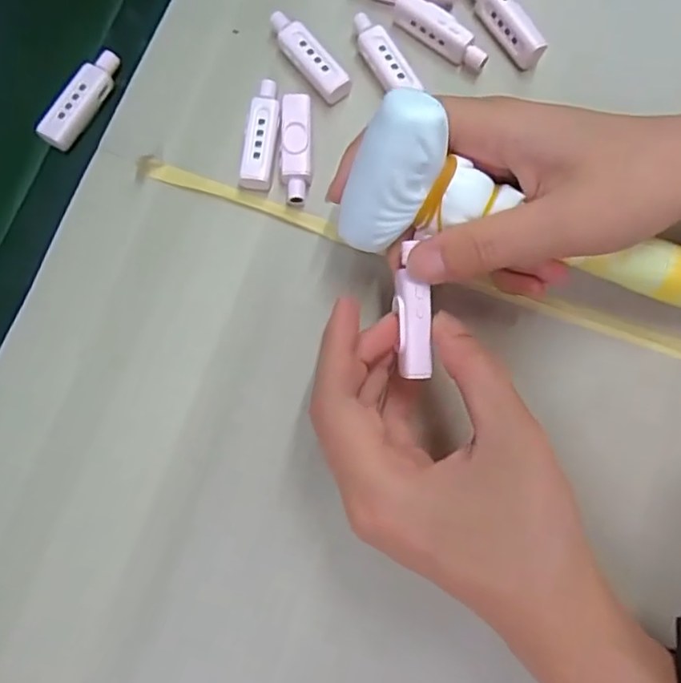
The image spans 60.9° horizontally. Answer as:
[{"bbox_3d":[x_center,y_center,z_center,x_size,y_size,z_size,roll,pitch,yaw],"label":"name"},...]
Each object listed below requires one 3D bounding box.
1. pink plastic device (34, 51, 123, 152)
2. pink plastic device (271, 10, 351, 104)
[{"bbox_3d":[-0.135,-0.126,0.301,0.016,0.010,0.058,30,79,7],"label":"pink plastic device"},{"bbox_3d":[-0.018,-0.151,0.306,0.016,0.011,0.055,-40,80,-8],"label":"pink plastic device"}]

